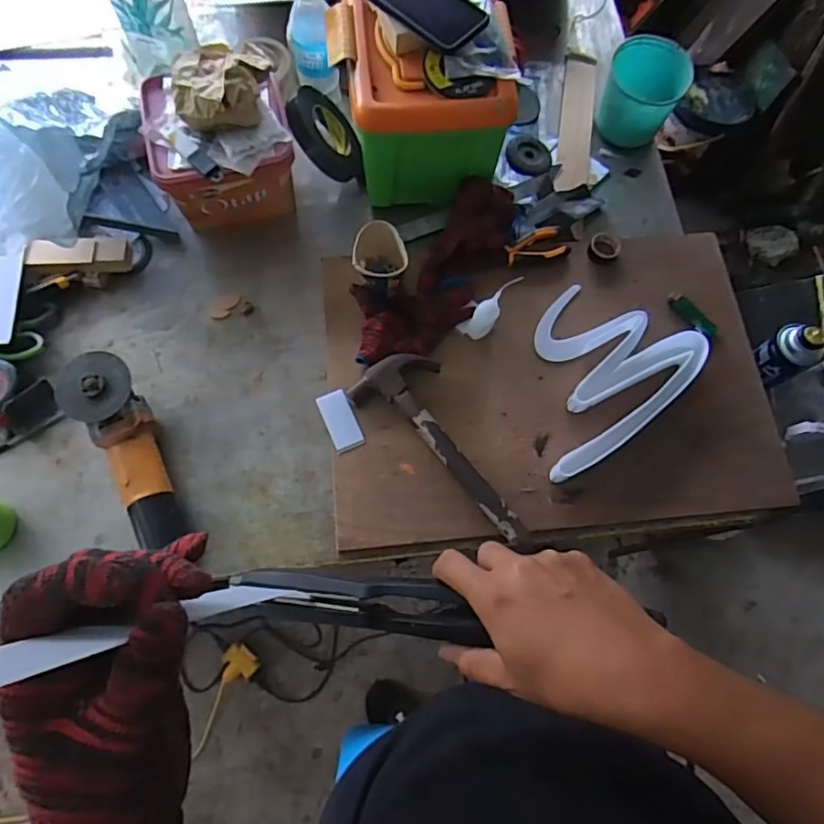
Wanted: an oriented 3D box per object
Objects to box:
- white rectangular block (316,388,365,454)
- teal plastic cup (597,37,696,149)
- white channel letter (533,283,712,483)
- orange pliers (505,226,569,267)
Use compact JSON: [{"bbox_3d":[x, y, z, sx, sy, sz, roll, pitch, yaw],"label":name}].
[{"bbox_3d":[-0.094,0.010,0.759,0.042,0.010,0.082,-22,74,-9],"label":"white rectangular block"},{"bbox_3d":[0.358,-0.497,0.904,0.113,0.115,0.106,1,72,-2],"label":"teal plastic cup"},{"bbox_3d":[0.242,-0.035,0.763,0.213,0.032,0.275,32,74,8],"label":"white channel letter"},{"bbox_3d":[0.181,-0.241,0.840,0.091,0.018,0.048,-16,73,-8],"label":"orange pliers"}]

